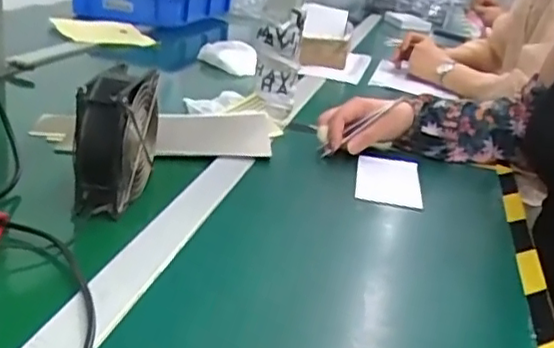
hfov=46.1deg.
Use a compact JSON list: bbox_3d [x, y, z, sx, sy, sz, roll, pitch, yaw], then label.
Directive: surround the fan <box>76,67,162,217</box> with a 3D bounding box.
[{"bbox_3d":[-0.150,-0.033,0.611,0.052,0.112,0.102,9,22,2],"label":"fan"}]

